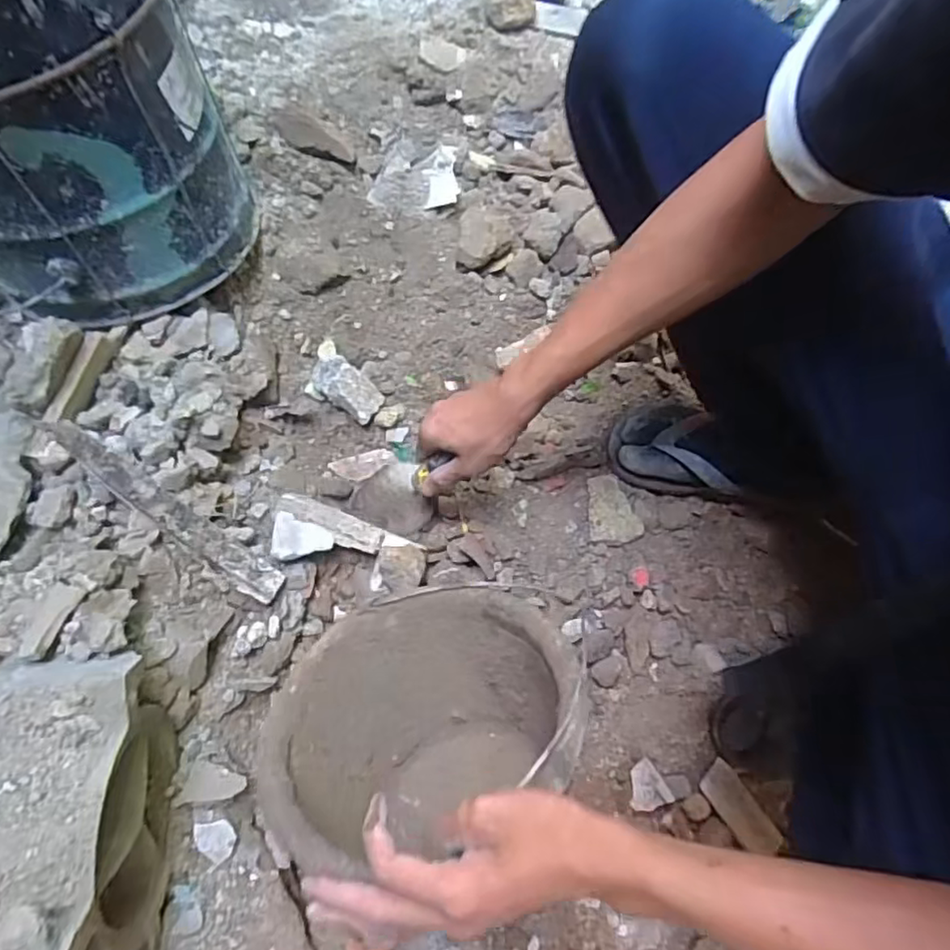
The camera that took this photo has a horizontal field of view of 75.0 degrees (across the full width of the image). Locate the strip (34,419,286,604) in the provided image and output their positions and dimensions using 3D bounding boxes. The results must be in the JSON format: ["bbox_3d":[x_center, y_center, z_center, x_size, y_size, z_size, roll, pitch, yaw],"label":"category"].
[{"bbox_3d":[-0.289,0.033,0.581,0.251,0.013,0.035,42,53,-9],"label":"strip"}]

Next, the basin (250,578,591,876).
[{"bbox_3d":[-0.026,0.227,0.520,0.241,0.251,0.186,-18,119,-1],"label":"basin"}]

